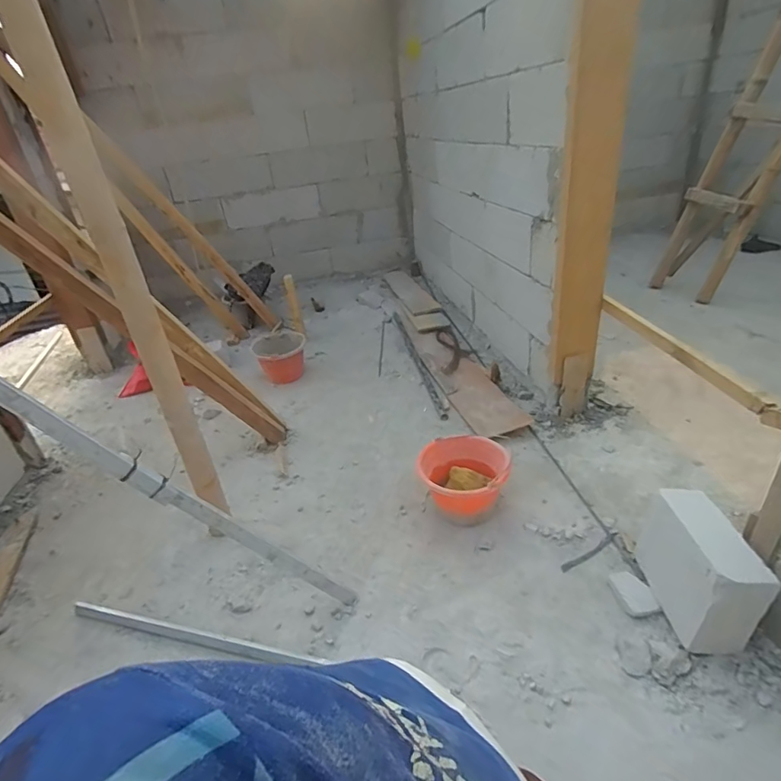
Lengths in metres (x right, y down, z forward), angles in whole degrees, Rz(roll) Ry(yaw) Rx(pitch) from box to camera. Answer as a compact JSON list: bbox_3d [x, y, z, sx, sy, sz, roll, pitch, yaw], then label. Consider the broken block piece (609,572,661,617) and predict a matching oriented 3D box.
[{"bbox_3d":[0.518,0.432,1.011,0.067,0.019,0.108,-7,30,2],"label":"broken block piece"}]

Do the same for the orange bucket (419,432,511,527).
[{"bbox_3d":[0.195,0.247,1.275,0.244,0.166,0.199,-1,31,12],"label":"orange bucket"}]

